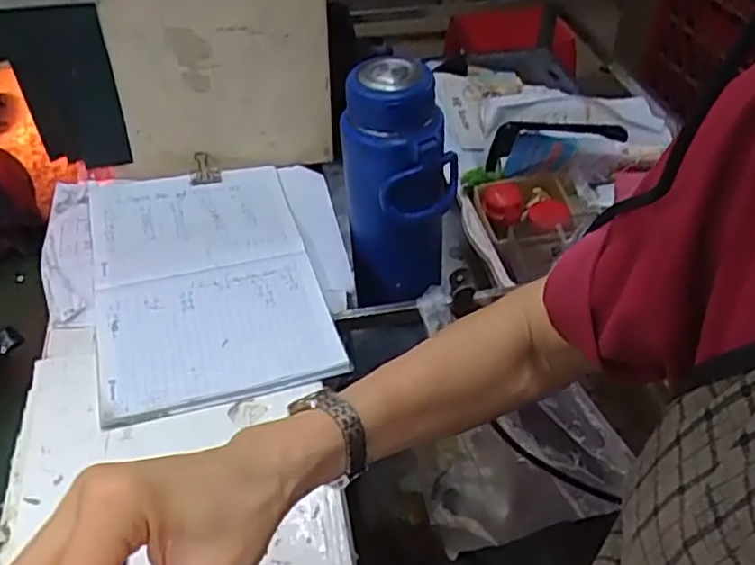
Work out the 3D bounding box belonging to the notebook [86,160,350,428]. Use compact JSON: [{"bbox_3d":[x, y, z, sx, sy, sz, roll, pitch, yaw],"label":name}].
[{"bbox_3d":[-0.169,-0.013,0.680,0.202,0.020,0.316,-13,45,-13],"label":"notebook"}]

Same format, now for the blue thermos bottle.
[{"bbox_3d":[0.022,-0.087,0.701,0.092,0.253,0.091,-22,48,-22],"label":"blue thermos bottle"}]

